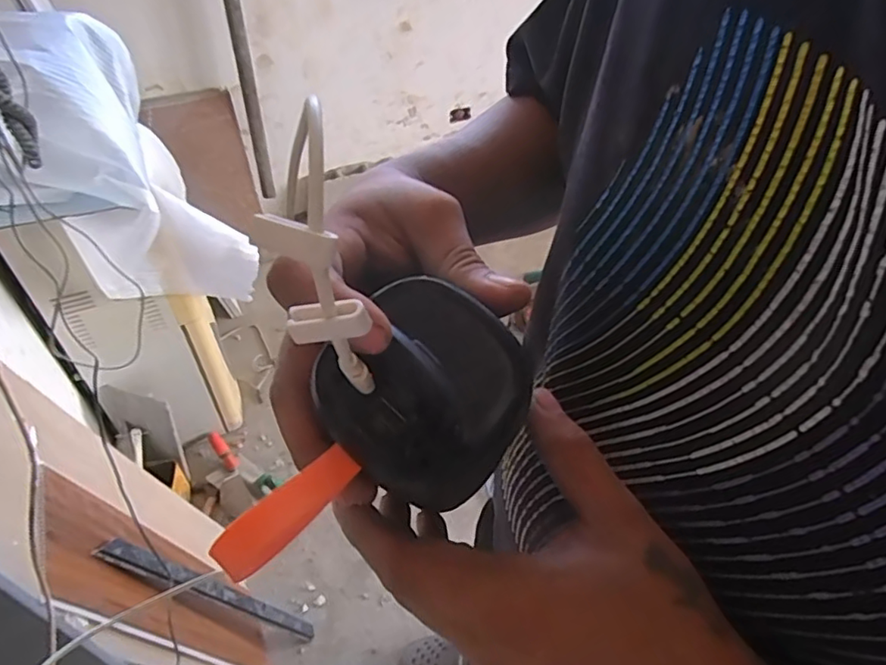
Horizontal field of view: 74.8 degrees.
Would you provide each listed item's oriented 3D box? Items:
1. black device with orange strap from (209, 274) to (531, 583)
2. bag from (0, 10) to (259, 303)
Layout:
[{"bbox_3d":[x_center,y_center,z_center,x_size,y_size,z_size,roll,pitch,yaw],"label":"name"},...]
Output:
[{"bbox_3d":[-0.023,0.034,0.200,0.064,0.042,0.119,35,55,28],"label":"black device with orange strap"},{"bbox_3d":[-0.640,-0.333,1.158,0.371,0.466,0.533,-21,50,-20],"label":"bag"}]

